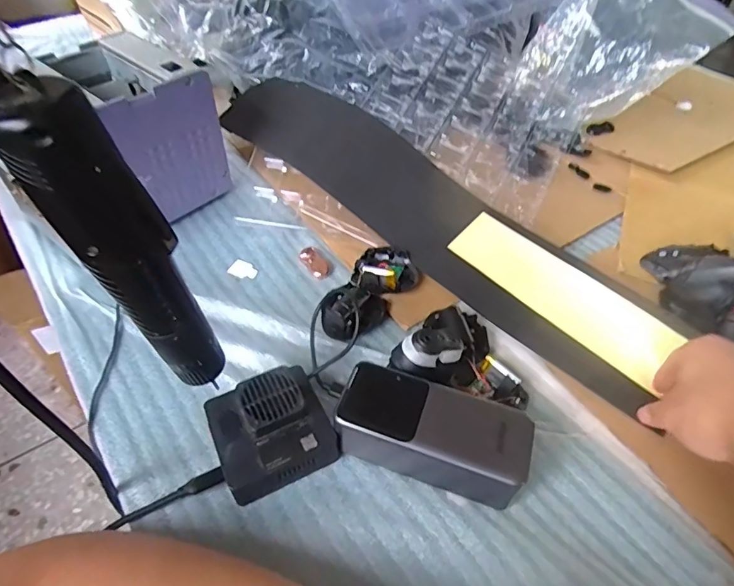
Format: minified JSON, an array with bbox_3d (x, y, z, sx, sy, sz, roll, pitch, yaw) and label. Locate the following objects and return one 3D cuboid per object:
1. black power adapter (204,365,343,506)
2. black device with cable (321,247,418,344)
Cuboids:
[{"bbox_3d":[-0.068,0.096,0.338,0.077,0.046,0.071,-19,50,-19],"label":"black power adapter"},{"bbox_3d":[0.004,-0.003,0.436,0.055,0.029,0.105,23,50,19],"label":"black device with cable"}]

